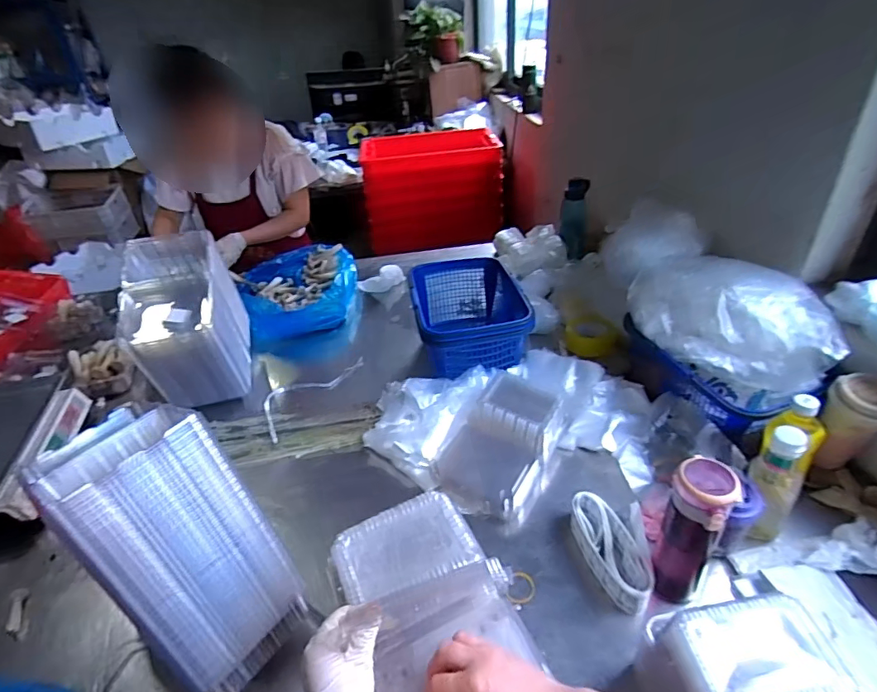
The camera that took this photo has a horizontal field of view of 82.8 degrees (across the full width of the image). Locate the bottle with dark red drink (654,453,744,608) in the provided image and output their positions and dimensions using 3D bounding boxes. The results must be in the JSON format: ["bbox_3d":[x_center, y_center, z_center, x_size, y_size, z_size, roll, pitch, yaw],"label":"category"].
[{"bbox_3d":[0.334,0.254,0.669,0.068,0.226,0.067,19,42,29],"label":"bottle with dark red drink"}]

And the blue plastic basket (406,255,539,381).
[{"bbox_3d":[0.067,-0.050,1.151,0.234,0.174,0.309,-7,36,-4],"label":"blue plastic basket"}]

